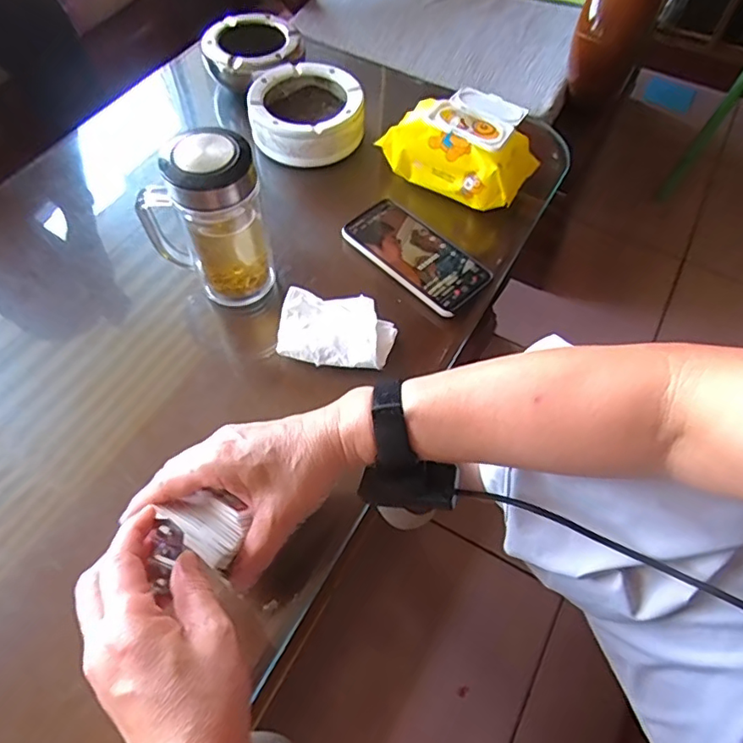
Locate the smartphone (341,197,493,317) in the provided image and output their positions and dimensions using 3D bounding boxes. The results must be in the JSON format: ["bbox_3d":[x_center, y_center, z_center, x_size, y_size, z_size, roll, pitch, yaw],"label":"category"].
[{"bbox_3d":[0.048,-0.130,0.606,0.078,0.007,0.166,-40,66,-19],"label":"smartphone"}]

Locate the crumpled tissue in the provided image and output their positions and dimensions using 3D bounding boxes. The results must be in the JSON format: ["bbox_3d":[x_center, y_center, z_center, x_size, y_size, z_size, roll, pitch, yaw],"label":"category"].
[{"bbox_3d":[-0.034,-0.040,0.540,0.109,0.036,0.070,8,59,3],"label":"crumpled tissue"}]

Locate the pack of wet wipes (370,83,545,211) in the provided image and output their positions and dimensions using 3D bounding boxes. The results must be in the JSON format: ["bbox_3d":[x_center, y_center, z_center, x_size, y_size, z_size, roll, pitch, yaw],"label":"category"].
[{"bbox_3d":[0.116,-0.278,0.656,0.161,0.064,0.134,26,62,13],"label":"pack of wet wipes"}]

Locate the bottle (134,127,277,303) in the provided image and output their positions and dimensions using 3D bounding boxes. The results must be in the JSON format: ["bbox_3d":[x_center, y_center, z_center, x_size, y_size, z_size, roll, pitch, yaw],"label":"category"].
[{"bbox_3d":[-0.151,-0.142,0.524,0.097,0.181,0.082,-9,60,-7],"label":"bottle"}]

